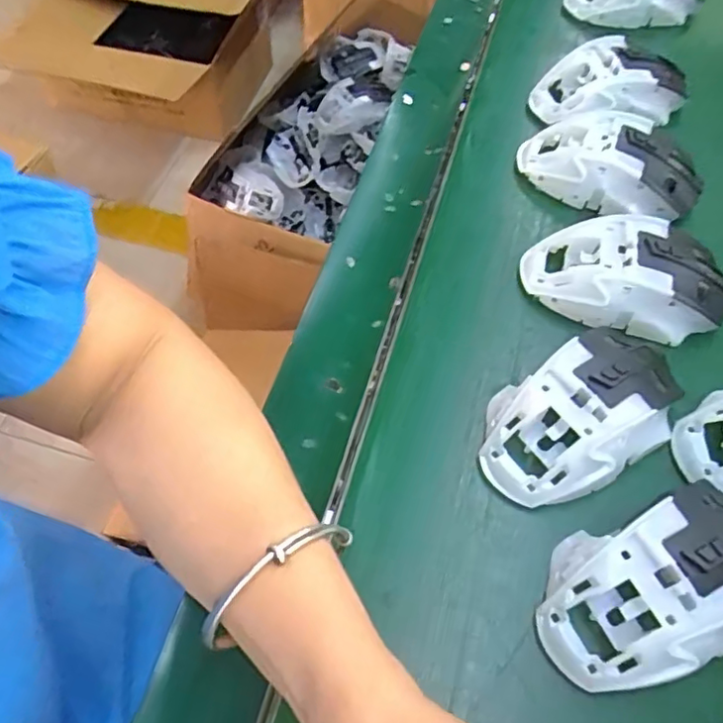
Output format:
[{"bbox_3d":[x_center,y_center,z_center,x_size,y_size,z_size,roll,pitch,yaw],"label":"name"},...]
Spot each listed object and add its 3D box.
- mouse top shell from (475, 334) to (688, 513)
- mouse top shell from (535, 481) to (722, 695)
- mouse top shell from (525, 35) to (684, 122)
[{"bbox_3d":[0.110,0.028,0.304,0.101,0.037,0.071,-29,64,-18],"label":"mouse top shell"},{"bbox_3d":[0.132,0.096,0.264,0.108,0.036,0.065,-17,61,-11],"label":"mouse top shell"},{"bbox_3d":[0.185,-0.199,0.450,0.111,0.043,0.066,-10,59,-7],"label":"mouse top shell"}]

